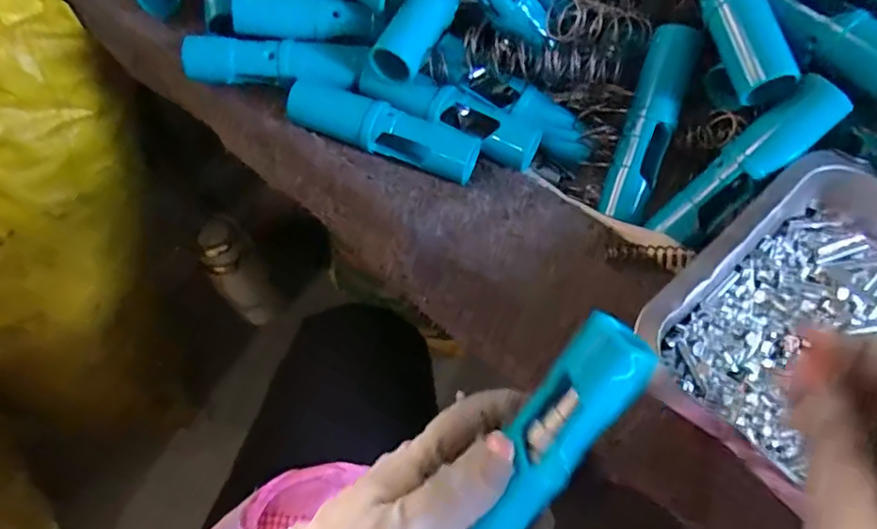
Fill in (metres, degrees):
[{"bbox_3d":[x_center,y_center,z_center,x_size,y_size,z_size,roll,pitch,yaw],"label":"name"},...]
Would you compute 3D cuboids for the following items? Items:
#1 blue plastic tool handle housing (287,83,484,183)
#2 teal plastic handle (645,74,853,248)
[{"bbox_3d":[-0.034,-0.083,0.360,0.118,0.024,0.030,20,64,10],"label":"blue plastic tool handle housing"},{"bbox_3d":[0.172,-0.055,0.328,0.111,0.021,0.029,-46,66,20],"label":"teal plastic handle"}]

